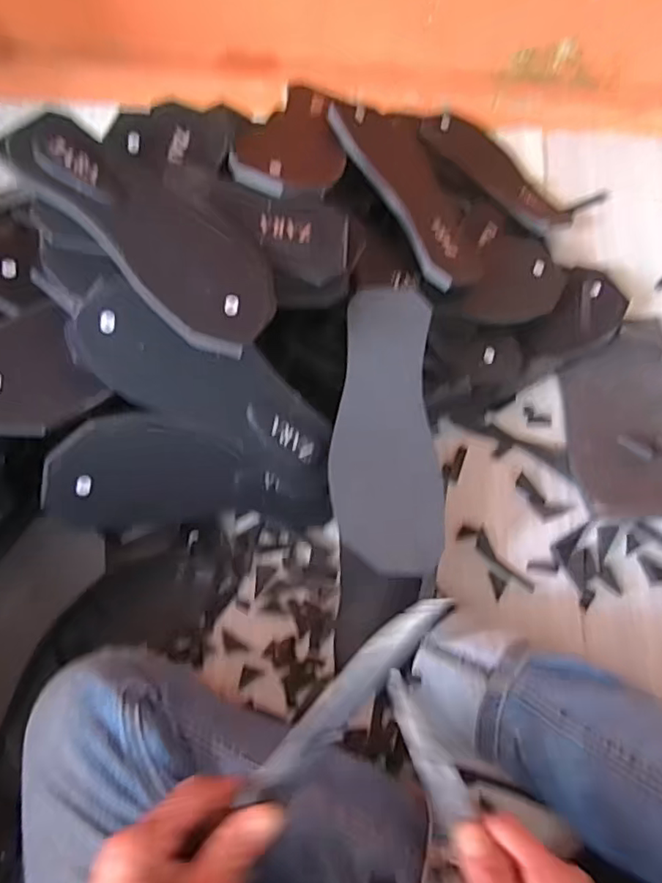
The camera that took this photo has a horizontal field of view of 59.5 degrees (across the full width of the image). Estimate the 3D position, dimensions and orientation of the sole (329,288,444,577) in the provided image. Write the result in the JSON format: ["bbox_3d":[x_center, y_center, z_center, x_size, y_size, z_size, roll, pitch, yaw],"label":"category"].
[{"bbox_3d":[0.049,-0.011,0.524,0.096,0.008,0.255,-1,84,-1],"label":"sole"}]

